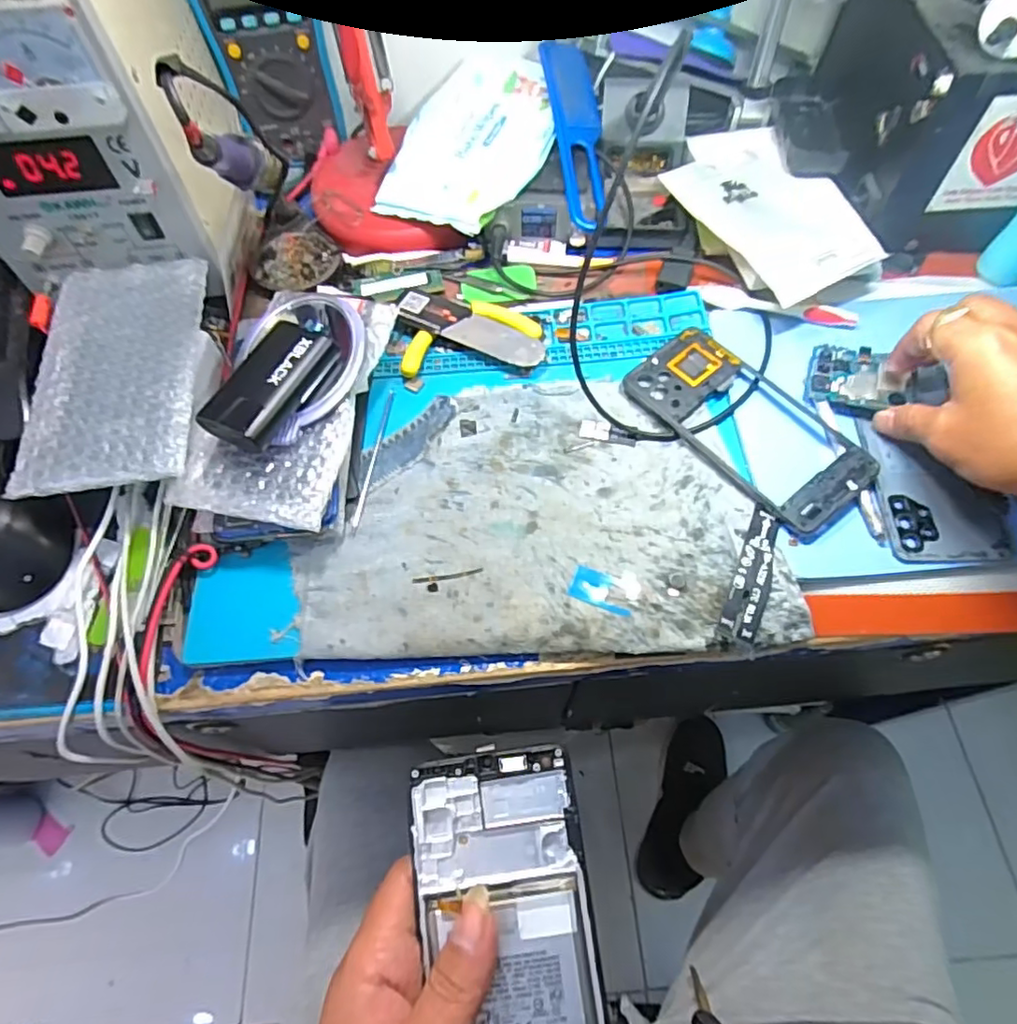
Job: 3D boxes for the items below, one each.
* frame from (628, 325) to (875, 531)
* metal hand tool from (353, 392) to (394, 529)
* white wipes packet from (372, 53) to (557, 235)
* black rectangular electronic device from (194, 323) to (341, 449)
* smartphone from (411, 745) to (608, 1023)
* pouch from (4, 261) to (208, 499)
[{"bbox_3d":[0.154,-0.057,0.395,0.077,0.014,0.155,-40,67,-11],"label":"frame"},{"bbox_3d":[-0.088,-0.039,0.400,0.006,0.004,0.107,7,70,3],"label":"metal hand tool"},{"bbox_3d":[-0.024,-0.305,0.495,0.116,0.017,0.188,24,72,9],"label":"white wipes packet"},{"bbox_3d":[-0.147,-0.080,0.371,0.049,0.022,0.086,24,72,9],"label":"black rectangular electronic device"},{"bbox_3d":[0.003,0.178,0.243,0.067,0.008,0.152,-9,74,-3],"label":"smartphone"},{"bbox_3d":[-0.243,-0.091,0.380,0.093,0.008,0.170,-7,63,-3],"label":"pouch"}]

